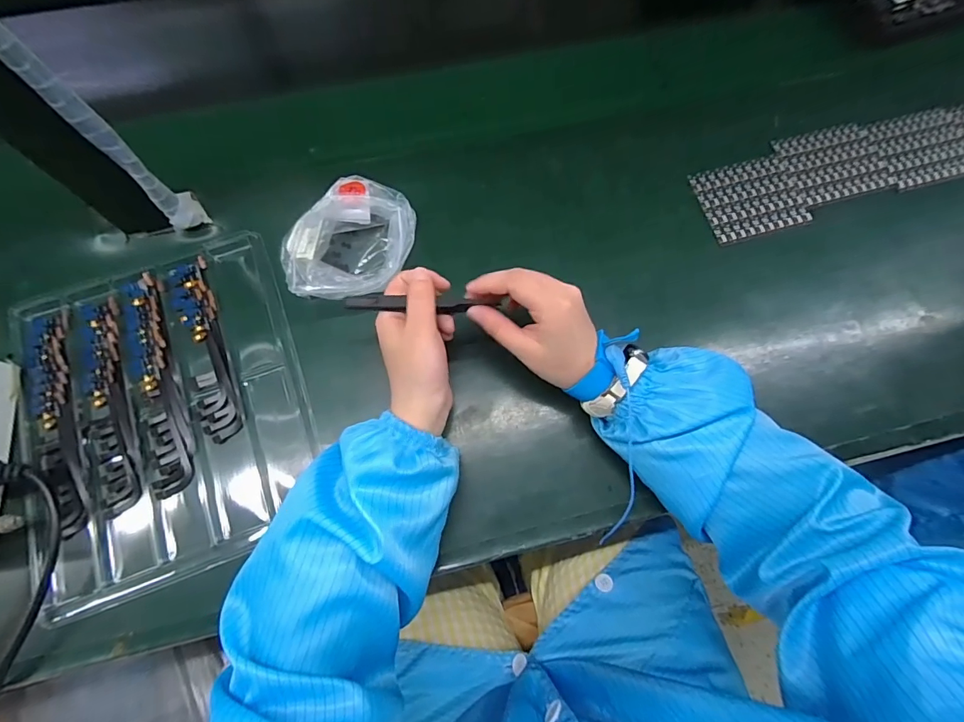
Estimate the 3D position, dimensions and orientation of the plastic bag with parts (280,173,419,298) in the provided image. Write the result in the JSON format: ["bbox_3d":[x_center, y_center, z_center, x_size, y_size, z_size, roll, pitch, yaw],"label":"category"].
[{"bbox_3d":[-0.116,-0.103,0.394,0.100,0.052,0.129,31,76,7],"label":"plastic bag with parts"}]

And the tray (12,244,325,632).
[{"bbox_3d":[-0.266,0.038,0.371,0.219,0.012,0.270,-19,74,-6],"label":"tray"}]

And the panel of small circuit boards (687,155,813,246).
[{"bbox_3d":[0.270,-0.163,0.439,0.100,0.004,0.082,-15,68,-5],"label":"panel of small circuit boards"}]

